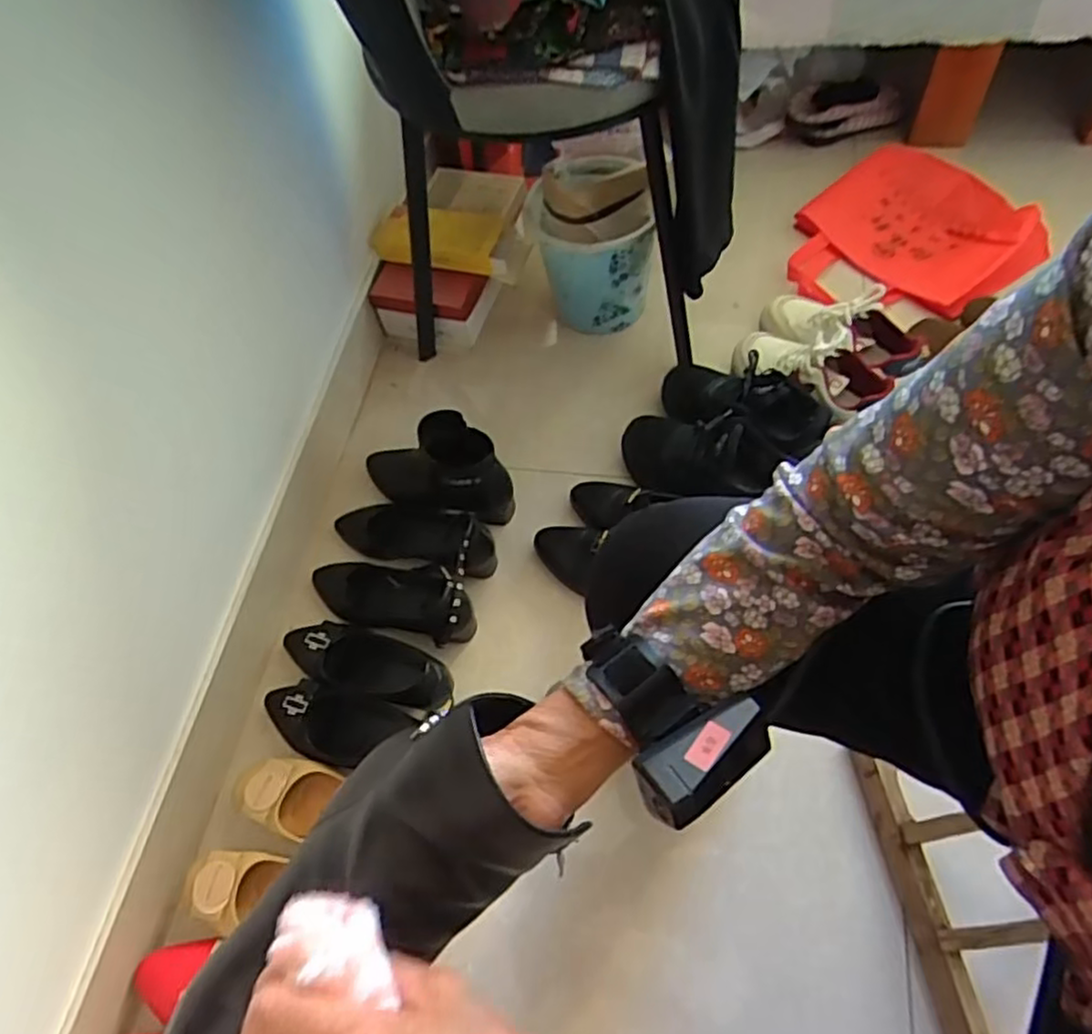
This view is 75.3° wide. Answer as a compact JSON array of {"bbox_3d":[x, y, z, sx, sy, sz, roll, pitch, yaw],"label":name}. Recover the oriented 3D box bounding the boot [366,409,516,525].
[{"bbox_3d":[-0.165,-0.076,0.978,0.242,0.156,0.090,20,66,18],"label":"boot"}]

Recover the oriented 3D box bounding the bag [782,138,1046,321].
[{"bbox_3d":[0.605,-0.477,1.191,0.430,0.075,0.335,-33,62,-10],"label":"bag"}]

